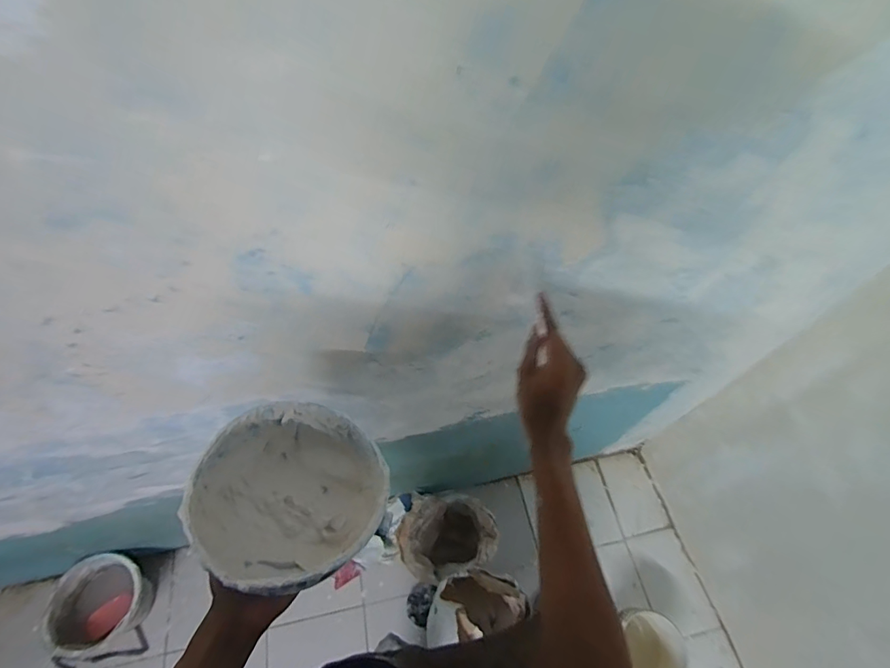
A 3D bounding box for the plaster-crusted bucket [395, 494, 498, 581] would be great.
[{"bbox_3d":[-0.002,0.661,1.480,0.298,0.327,0.267,-15,57,-11],"label":"plaster-crusted bucket"}]

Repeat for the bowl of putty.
[{"bbox_3d":[-0.156,0.166,0.476,0.183,0.117,0.174,0,55,0],"label":"bowl of putty"}]

